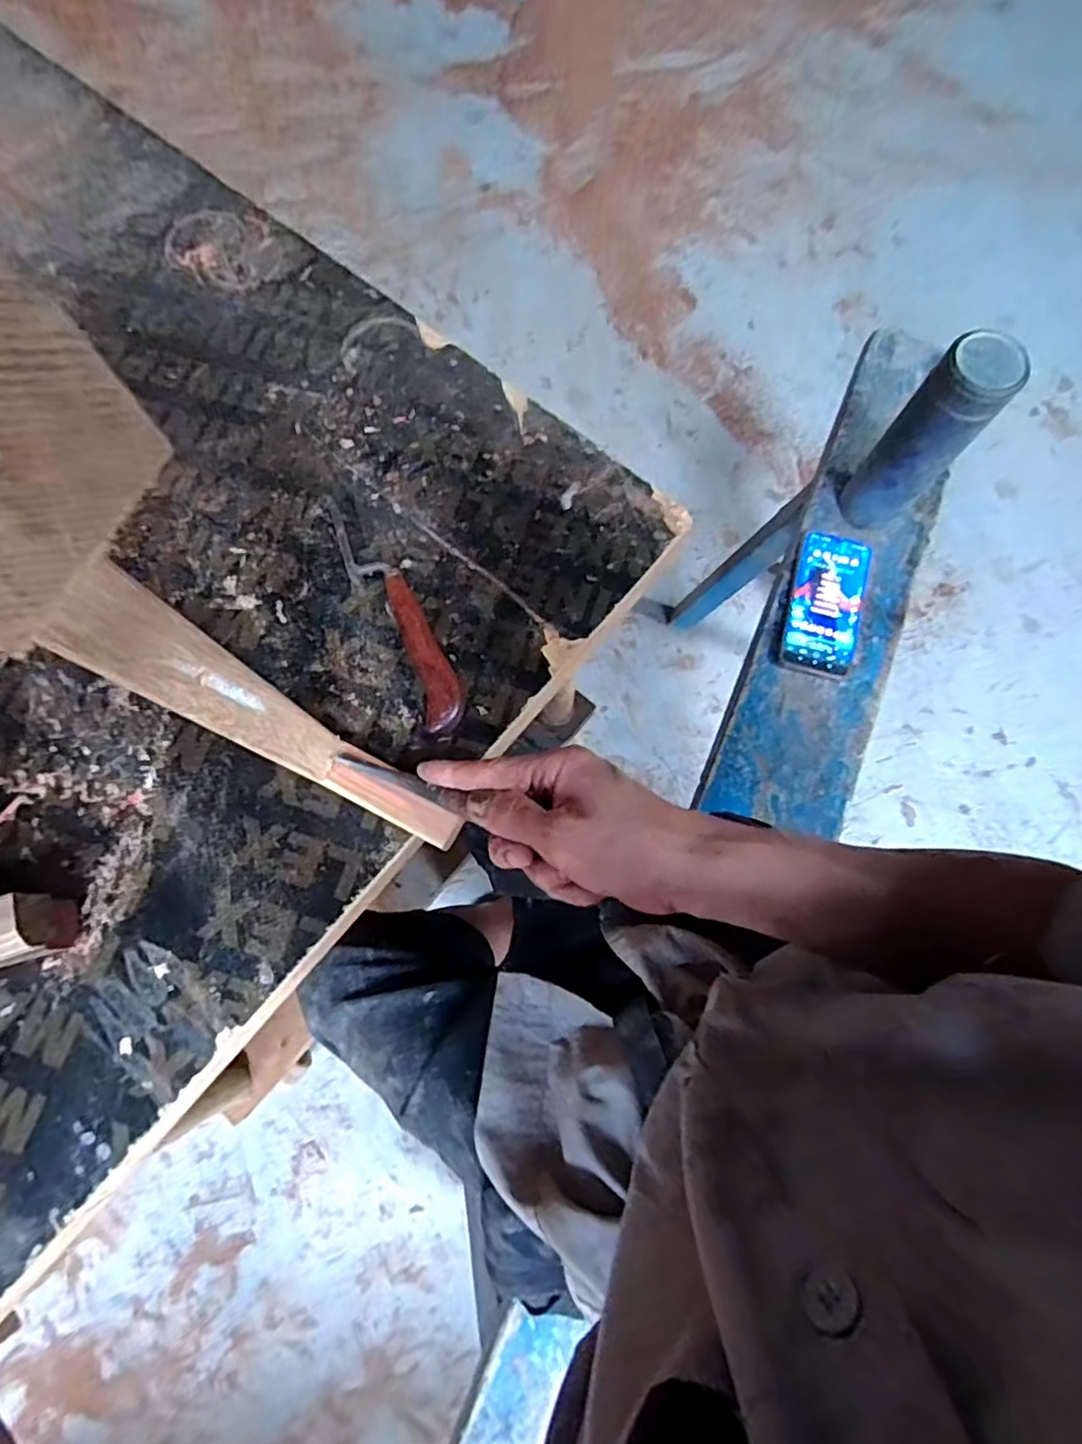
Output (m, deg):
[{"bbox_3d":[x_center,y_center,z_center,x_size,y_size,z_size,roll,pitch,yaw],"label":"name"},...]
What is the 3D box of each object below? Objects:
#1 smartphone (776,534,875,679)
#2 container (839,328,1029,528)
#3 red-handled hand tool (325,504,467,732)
[{"bbox_3d":[0.322,-0.134,0.729,0.079,0.015,0.167,16,77,4],"label":"smartphone"},{"bbox_3d":[0.395,-0.286,0.670,0.078,0.220,0.070,34,79,8],"label":"container"},{"bbox_3d":[-0.106,-0.083,0.461,0.033,0.019,0.200,-27,77,-6],"label":"red-handled hand tool"}]

